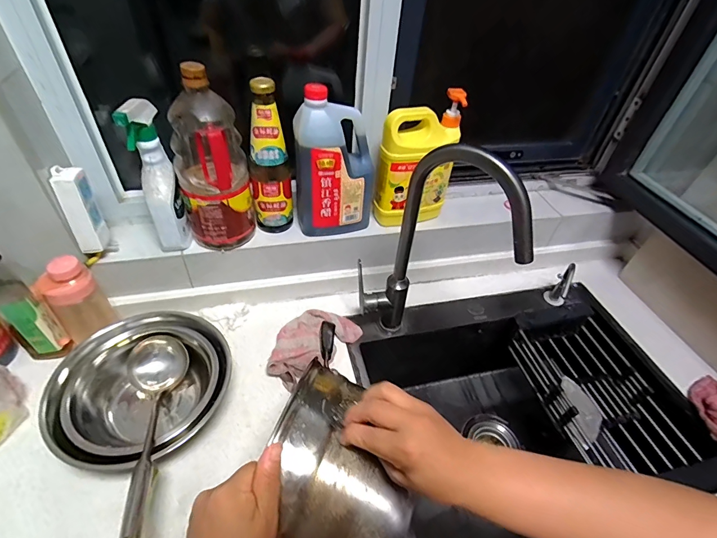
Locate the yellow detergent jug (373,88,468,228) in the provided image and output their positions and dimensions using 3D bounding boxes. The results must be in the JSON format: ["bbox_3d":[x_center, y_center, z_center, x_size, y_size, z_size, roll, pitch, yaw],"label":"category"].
[{"bbox_3d":[0.111,-0.192,0.711,0.146,0.225,0.067,-7,46,-12],"label":"yellow detergent jug"}]

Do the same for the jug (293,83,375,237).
[{"bbox_3d":[-0.041,-0.180,0.686,0.143,0.244,0.082,-3,45,-8],"label":"jug"}]

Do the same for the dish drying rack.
[{"bbox_3d":[0.470,0.250,0.773,0.196,0.067,0.316,-6,46,-11],"label":"dish drying rack"}]

